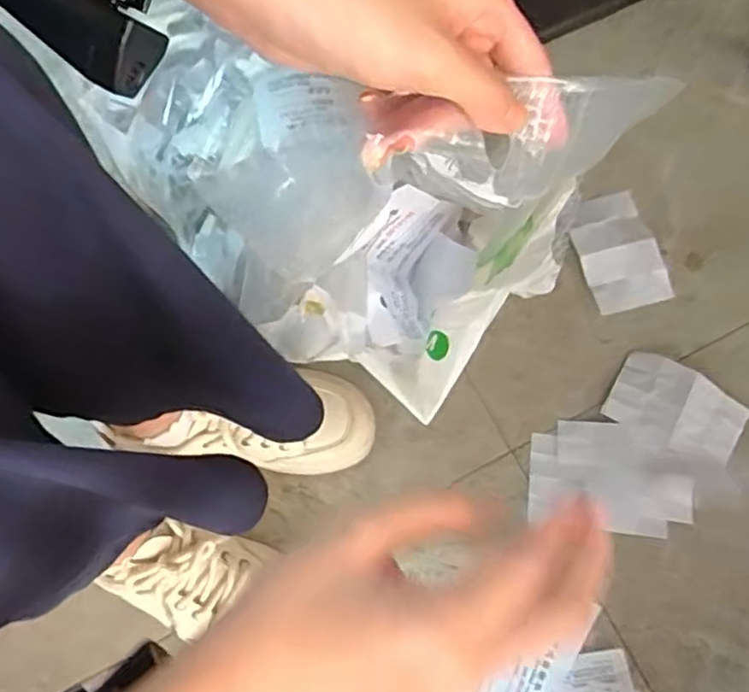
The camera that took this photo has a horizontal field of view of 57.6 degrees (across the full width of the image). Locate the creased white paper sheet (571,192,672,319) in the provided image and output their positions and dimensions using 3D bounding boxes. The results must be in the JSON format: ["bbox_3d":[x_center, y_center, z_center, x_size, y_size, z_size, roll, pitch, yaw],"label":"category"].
[{"bbox_3d":[0.249,-0.099,0.700,0.082,0.015,0.122,-18,72,-4],"label":"creased white paper sheet"}]

